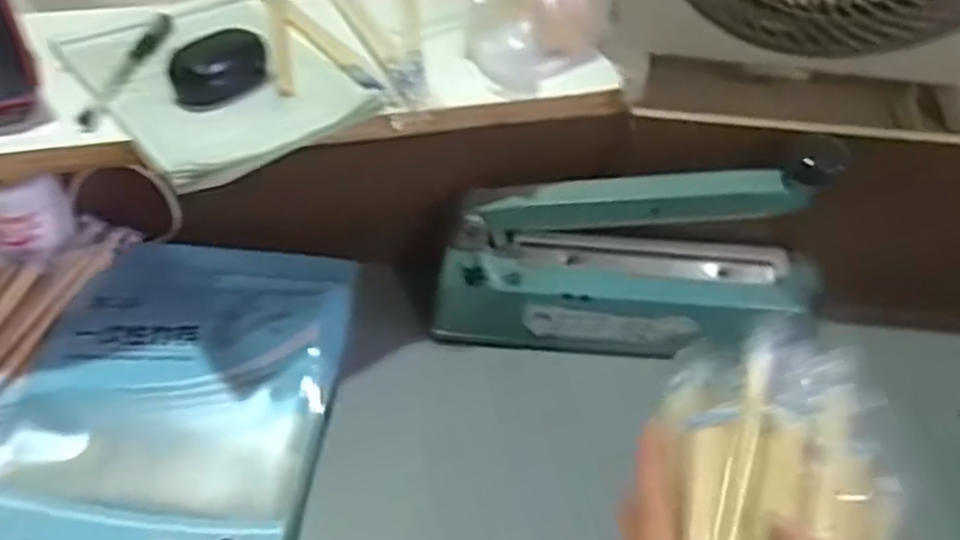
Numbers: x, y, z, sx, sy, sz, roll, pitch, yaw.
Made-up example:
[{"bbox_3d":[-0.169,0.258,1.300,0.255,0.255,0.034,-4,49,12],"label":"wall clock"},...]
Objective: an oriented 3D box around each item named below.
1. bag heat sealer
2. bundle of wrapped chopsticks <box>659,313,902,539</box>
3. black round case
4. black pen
[{"bbox_3d":[0.115,-0.014,0.595,0.278,0.167,0.060,5,42,0],"label":"bag heat sealer"},{"bbox_3d":[0.126,0.167,0.330,0.090,0.042,0.283,5,77,-1],"label":"bundle of wrapped chopsticks"},{"bbox_3d":[-0.170,-0.134,0.509,0.026,0.035,0.065,33,49,28],"label":"black round case"},{"bbox_3d":[-0.240,-0.140,0.527,0.013,0.012,0.139,7,42,2],"label":"black pen"}]

